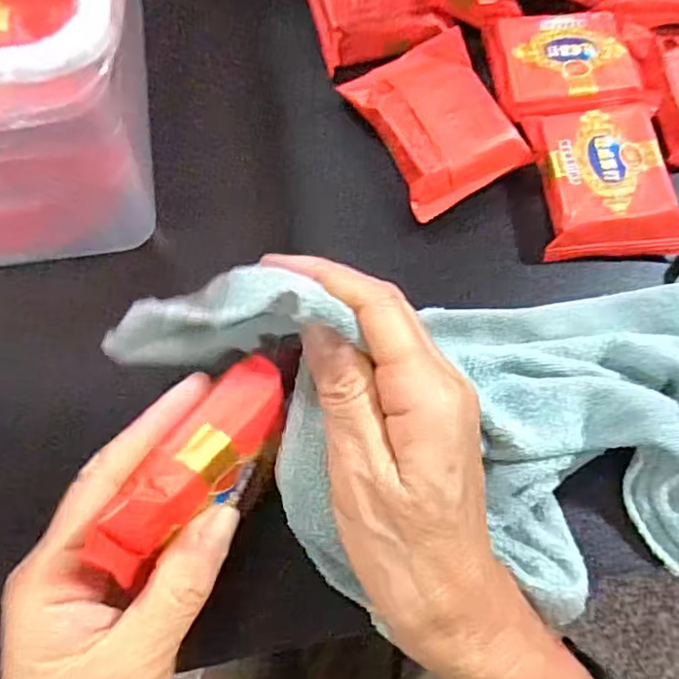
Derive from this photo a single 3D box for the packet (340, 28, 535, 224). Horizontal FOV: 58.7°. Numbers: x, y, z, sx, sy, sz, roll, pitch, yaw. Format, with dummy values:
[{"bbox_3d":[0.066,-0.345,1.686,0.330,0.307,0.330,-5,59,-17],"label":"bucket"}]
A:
[{"bbox_3d":[0.051,-0.115,0.312,0.068,0.015,0.091,-25,74,-10],"label":"packet"}]

